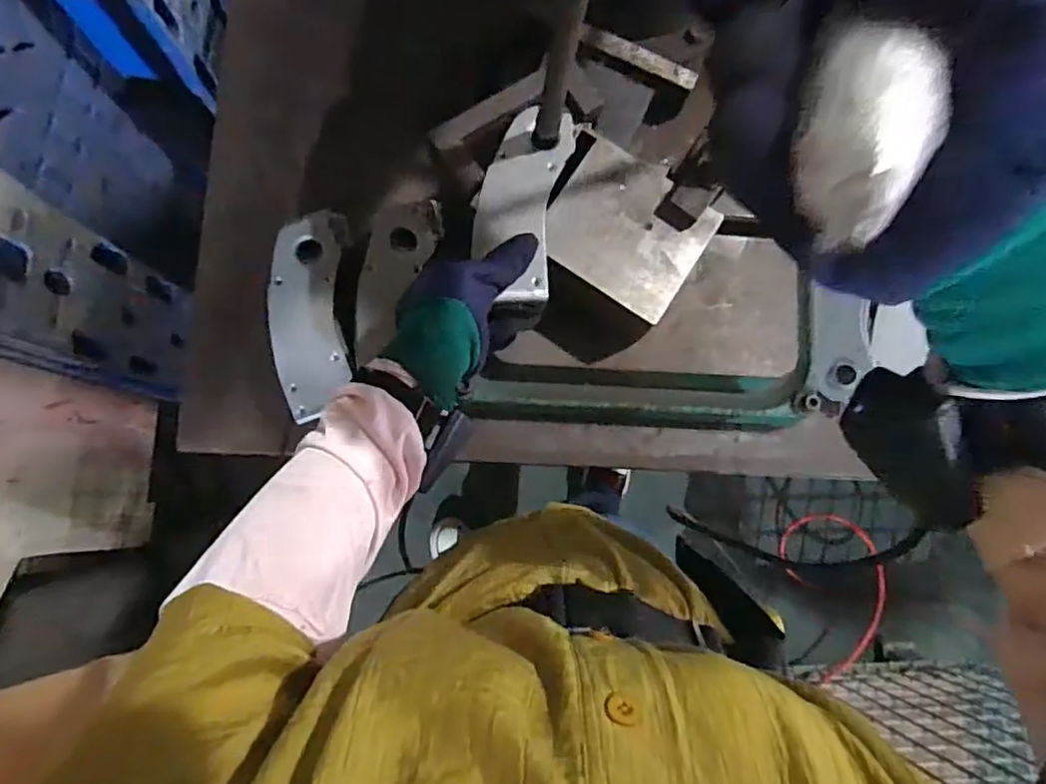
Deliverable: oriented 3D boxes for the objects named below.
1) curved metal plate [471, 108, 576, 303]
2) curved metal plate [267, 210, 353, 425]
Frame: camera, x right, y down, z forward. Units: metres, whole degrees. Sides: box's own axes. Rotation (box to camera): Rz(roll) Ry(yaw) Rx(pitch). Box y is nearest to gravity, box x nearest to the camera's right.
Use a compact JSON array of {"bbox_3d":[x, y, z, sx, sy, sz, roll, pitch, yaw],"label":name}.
[{"bbox_3d":[-0.001,-0.153,0.503,0.068,0.015,0.160,8,82,-3],"label":"curved metal plate"},{"bbox_3d":[-0.193,-0.069,0.559,0.068,0.014,0.179,-1,94,-8],"label":"curved metal plate"}]

